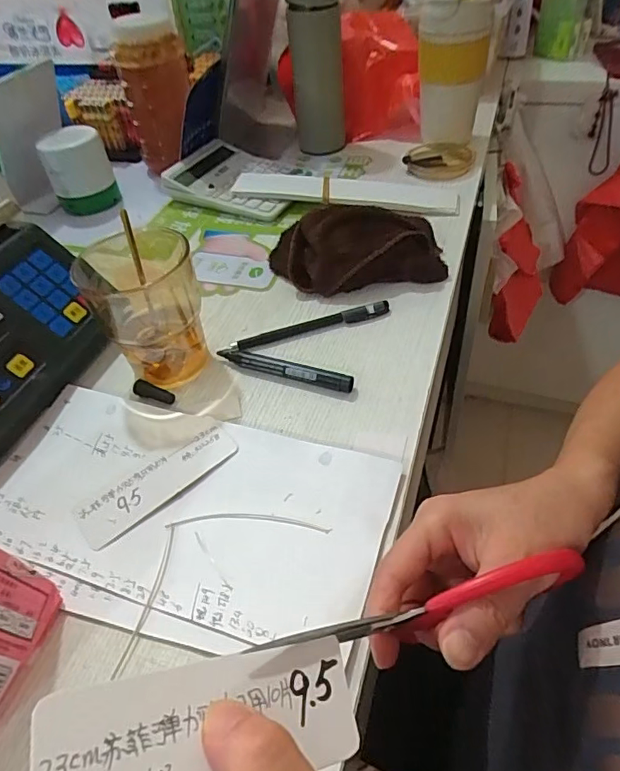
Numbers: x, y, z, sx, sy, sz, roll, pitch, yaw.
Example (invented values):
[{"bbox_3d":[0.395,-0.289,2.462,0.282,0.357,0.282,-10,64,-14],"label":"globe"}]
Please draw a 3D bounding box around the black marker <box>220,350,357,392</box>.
[{"bbox_3d":[-0.022,-0.013,0.413,0.118,0.016,0.013,15,50,19],"label":"black marker"}]

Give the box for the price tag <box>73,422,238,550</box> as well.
[{"bbox_3d":[-0.105,0.064,0.353,0.114,0.007,0.039,-33,52,-23],"label":"price tag"}]

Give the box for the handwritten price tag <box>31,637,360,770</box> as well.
[{"bbox_3d":[-0.032,0.114,0.172,0.106,0.005,0.041,5,46,-31],"label":"handwritten price tag"}]

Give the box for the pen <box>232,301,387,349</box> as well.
[{"bbox_3d":[0.002,-0.053,0.455,0.144,0.010,0.014,-16,47,-9],"label":"pen"}]

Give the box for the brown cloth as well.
[{"bbox_3d":[0.044,-0.136,0.491,0.158,0.063,0.076,-7,46,-1],"label":"brown cloth"}]

